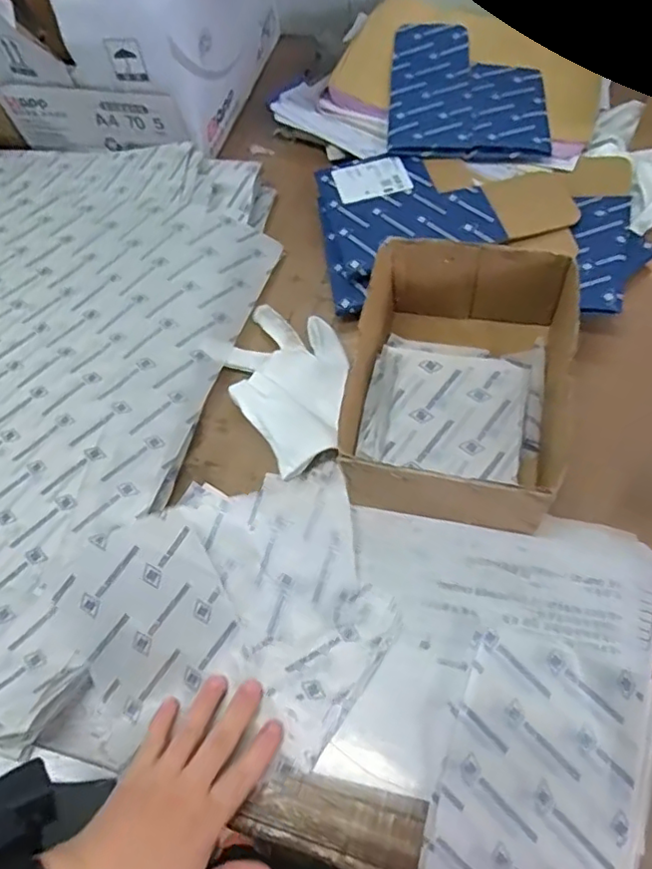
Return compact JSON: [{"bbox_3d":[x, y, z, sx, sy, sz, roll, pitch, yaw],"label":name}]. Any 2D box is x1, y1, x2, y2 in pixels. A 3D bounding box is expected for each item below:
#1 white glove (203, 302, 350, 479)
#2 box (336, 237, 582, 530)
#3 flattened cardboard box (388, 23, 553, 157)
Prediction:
[{"bbox_3d":[-0.030,-0.054,0.550,0.109,0.018,0.168,-30,64,-12],"label":"white glove"},{"bbox_3d":[0.101,-0.046,0.485,0.149,0.091,0.201,10,63,9],"label":"box"},{"bbox_3d":[0.160,-0.392,0.683,0.168,0.010,0.217,3,62,6],"label":"flattened cardboard box"}]

